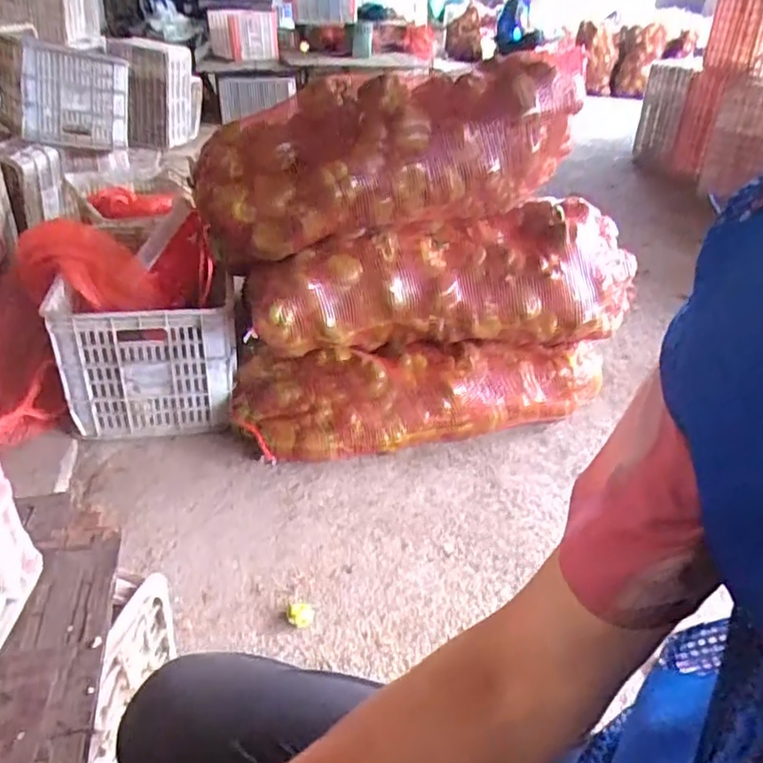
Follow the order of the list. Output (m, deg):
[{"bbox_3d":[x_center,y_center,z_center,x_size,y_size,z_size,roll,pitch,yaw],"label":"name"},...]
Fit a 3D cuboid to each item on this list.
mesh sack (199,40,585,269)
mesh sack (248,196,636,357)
[{"bbox_3d":[0.006,-0.467,1.291,0.761,0.313,0.365,-18,38,-27],"label":"mesh sack"},{"bbox_3d":[0.125,-0.213,1.290,0.777,0.220,0.242,-7,34,-13],"label":"mesh sack"}]

